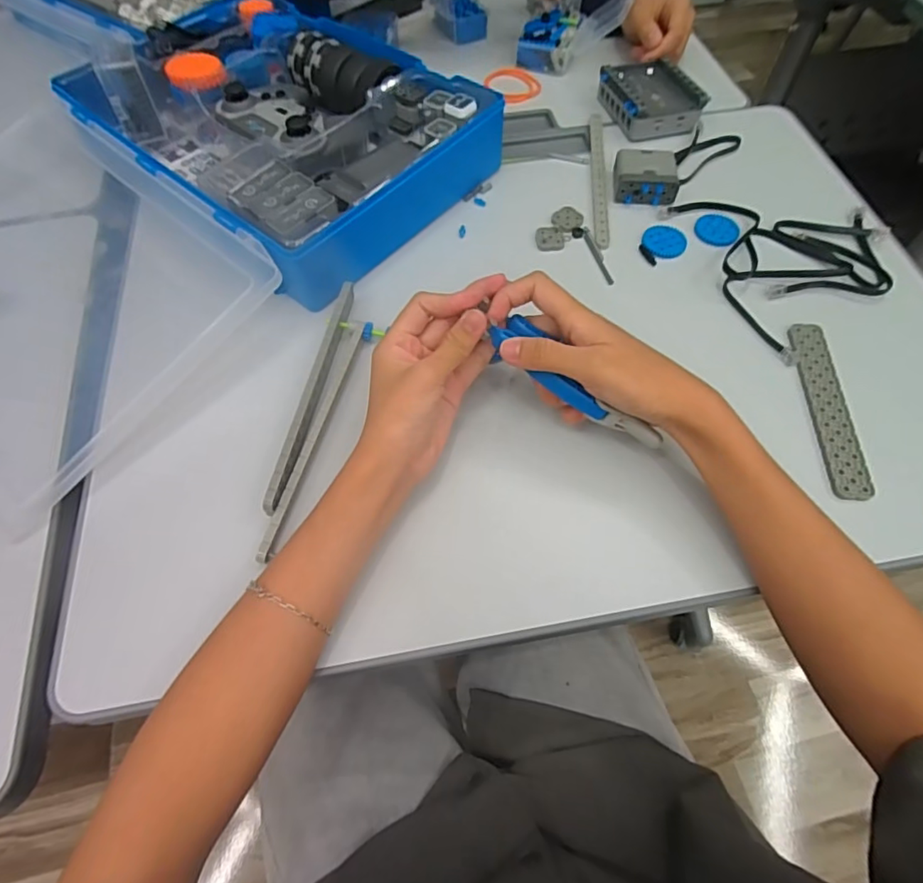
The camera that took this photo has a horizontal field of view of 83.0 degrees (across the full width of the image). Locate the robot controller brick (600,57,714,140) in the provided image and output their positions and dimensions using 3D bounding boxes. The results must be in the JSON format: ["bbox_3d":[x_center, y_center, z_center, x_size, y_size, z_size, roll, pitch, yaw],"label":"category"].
[{"bbox_3d":[0.201,-0.368,0.556,0.080,0.028,0.108,-13,62,-7],"label":"robot controller brick"}]

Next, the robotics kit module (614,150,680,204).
[{"bbox_3d":[0.177,-0.255,0.501,0.057,0.020,0.051,5,61,3],"label":"robotics kit module"}]

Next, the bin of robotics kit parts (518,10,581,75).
[{"bbox_3d":[0.103,-0.476,0.621,0.063,0.031,0.067,12,62,7],"label":"bin of robotics kit parts"}]

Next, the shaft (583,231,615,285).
[{"bbox_3d":[0.123,-0.167,0.469,0.007,0.004,0.063,-13,62,-7],"label":"shaft"}]

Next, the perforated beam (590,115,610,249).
[{"bbox_3d":[0.136,-0.265,0.518,0.014,0.005,0.197,4,61,3],"label":"perforated beam"}]

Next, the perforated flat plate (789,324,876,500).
[{"bbox_3d":[0.275,-0.028,0.391,0.026,0.004,0.149,3,61,2],"label":"perforated flat plate"}]

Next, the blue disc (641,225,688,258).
[{"bbox_3d":[0.185,-0.183,0.474,0.038,0.004,0.039,0,61,0],"label":"blue disc"}]

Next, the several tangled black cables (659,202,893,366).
[{"bbox_3d":[0.298,-0.169,0.461,0.167,0.010,0.180,-19,63,-10],"label":"several tangled black cables"}]

